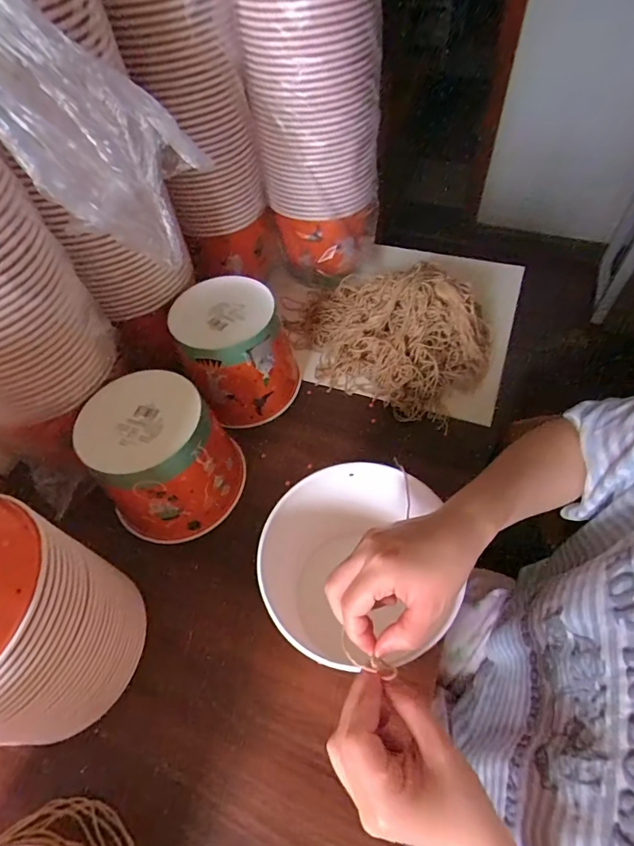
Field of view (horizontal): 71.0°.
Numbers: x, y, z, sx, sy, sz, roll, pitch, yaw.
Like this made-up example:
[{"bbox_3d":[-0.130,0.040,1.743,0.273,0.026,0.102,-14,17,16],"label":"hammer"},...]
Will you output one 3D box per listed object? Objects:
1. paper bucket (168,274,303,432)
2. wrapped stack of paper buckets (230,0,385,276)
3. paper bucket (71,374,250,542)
[{"bbox_3d":[-0.097,-0.089,0.578,0.133,0.139,0.126,-2,55,3],"label":"paper bucket"},{"bbox_3d":[0.005,-0.427,0.595,0.173,0.377,0.187,-5,55,1],"label":"wrapped stack of paper buckets"},{"bbox_3d":[-0.165,0.039,0.496,0.141,0.140,0.132,-2,55,3],"label":"paper bucket"}]

